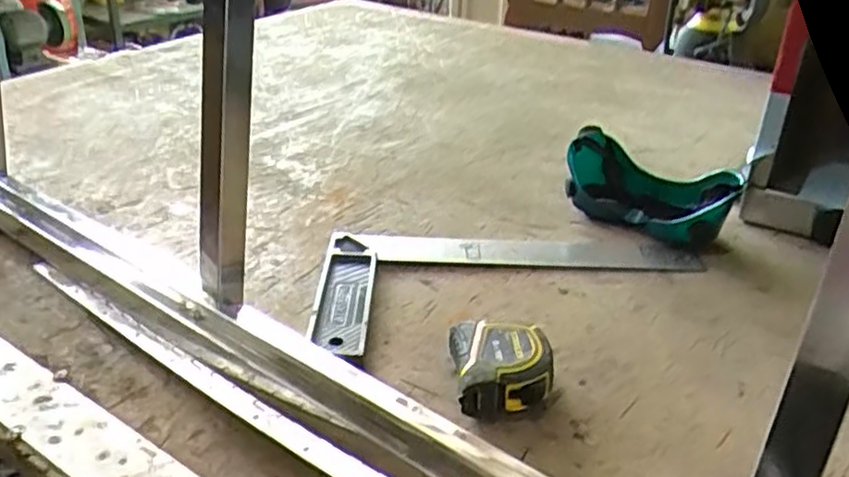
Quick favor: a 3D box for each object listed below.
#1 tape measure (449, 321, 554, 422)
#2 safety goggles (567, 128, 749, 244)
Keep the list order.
[{"bbox_3d":[0.055,0.094,0.510,0.067,0.042,0.067,-1,28,-4],"label":"tape measure"},{"bbox_3d":[0.231,-0.050,0.736,0.082,0.070,0.178,-24,37,-39],"label":"safety goggles"}]

